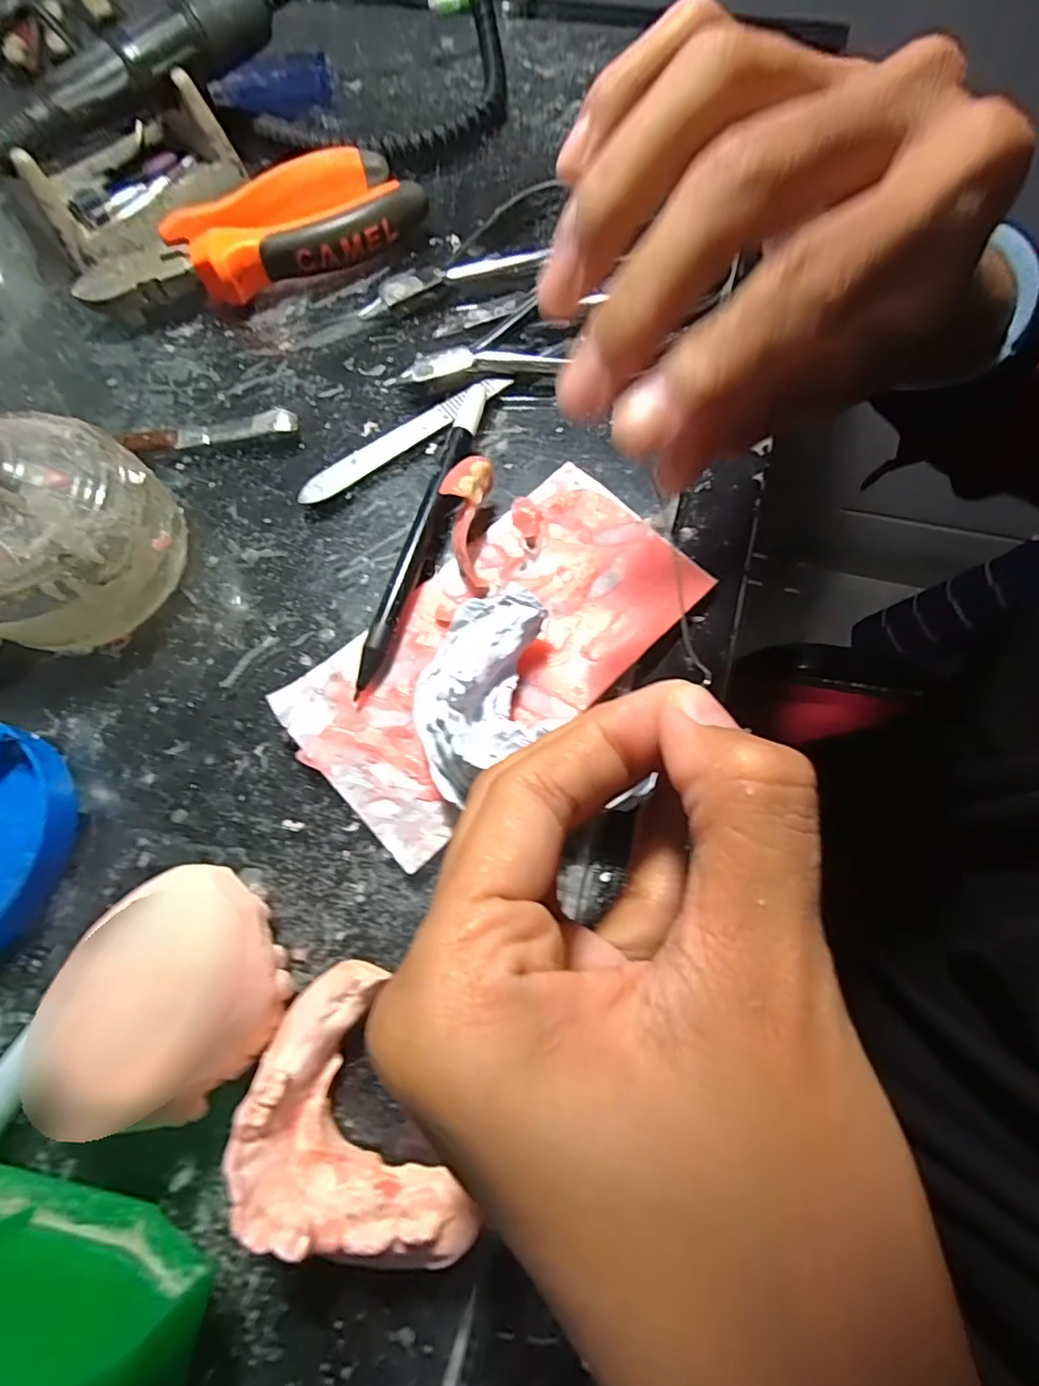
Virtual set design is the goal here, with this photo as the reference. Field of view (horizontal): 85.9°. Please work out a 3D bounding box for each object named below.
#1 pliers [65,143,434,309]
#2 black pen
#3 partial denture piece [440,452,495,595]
[{"bbox_3d":[-0.122,-0.210,0.260,0.152,0.026,0.050,-24,71,-6],"label":"pliers"},{"bbox_3d":[-0.039,-0.054,0.207,0.012,0.014,0.117,16,72,7],"label":"black pen"},{"bbox_3d":[-0.020,-0.061,0.202,0.016,0.010,0.050,2,86,3],"label":"partial denture piece"}]

